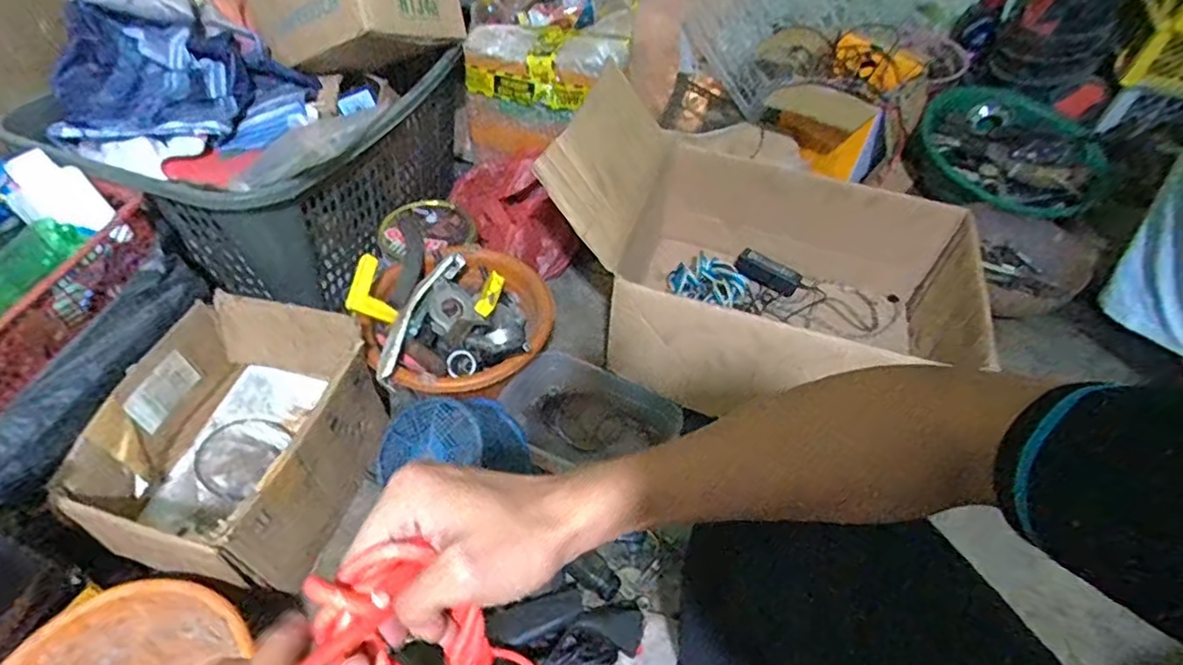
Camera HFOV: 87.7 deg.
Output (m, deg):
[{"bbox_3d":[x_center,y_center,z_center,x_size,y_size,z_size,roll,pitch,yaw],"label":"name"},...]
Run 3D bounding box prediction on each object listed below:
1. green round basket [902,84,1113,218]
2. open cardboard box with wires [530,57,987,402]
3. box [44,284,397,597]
[{"bbox_3d":[0.859,-0.381,1.272,0.334,0.120,0.360,30,55,19],"label":"green round basket"},{"bbox_3d":[0.260,-0.089,0.912,0.616,0.333,0.410,19,52,12],"label":"open cardboard box with wires"},{"bbox_3d":[-0.425,0.133,0.754,0.229,0.173,0.311,14,51,8],"label":"box"}]

